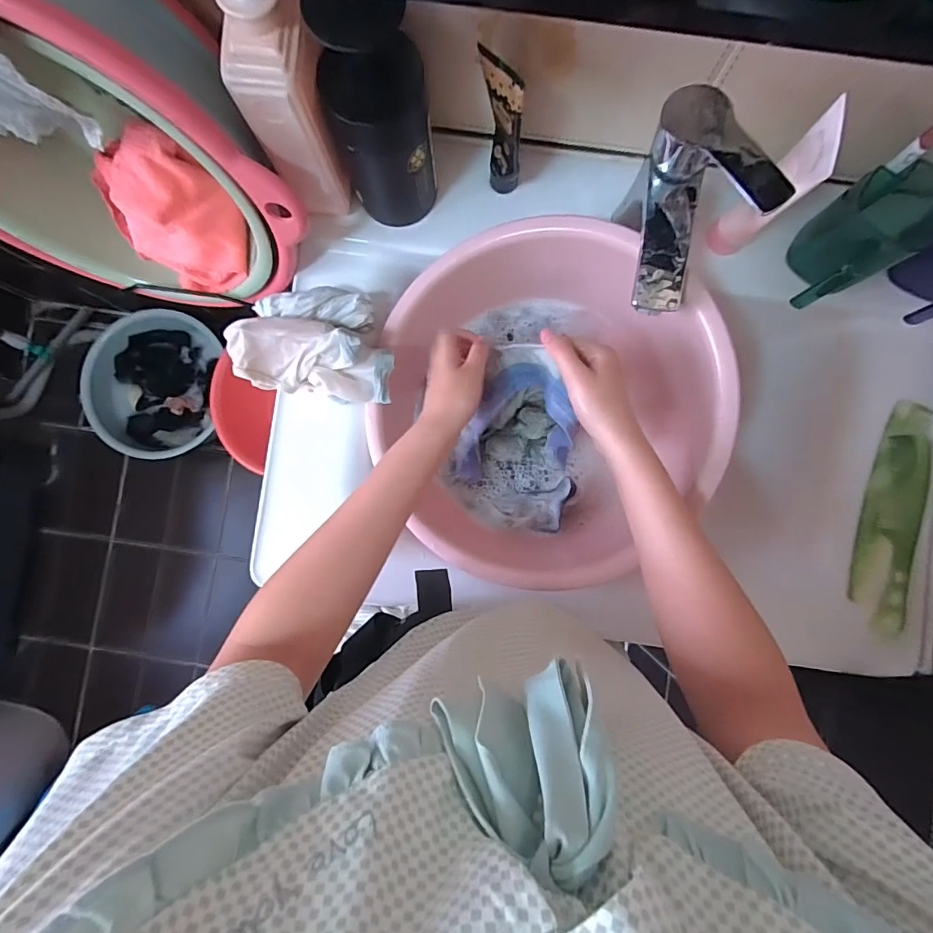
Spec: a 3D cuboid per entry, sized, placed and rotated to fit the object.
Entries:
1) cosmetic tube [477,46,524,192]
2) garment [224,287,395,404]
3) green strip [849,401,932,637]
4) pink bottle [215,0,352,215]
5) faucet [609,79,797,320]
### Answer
[{"bbox_3d":[0.033,-0.297,0.426,0.021,0.144,0.045,-33,87,-1],"label":"cosmetic tube"},{"bbox_3d":[-0.146,-0.126,0.476,0.146,0.064,0.108,8,87,1],"label":"garment"},{"bbox_3d":[0.444,0.052,0.496,0.064,0.009,0.234,13,88,1],"label":"green strip"},{"bbox_3d":[-0.138,-0.283,0.393,0.054,0.185,0.051,11,88,1],"label":"pink bottle"},{"bbox_3d":[0.180,-0.204,0.404,0.092,0.135,0.145,0,87,1],"label":"faucet"}]

